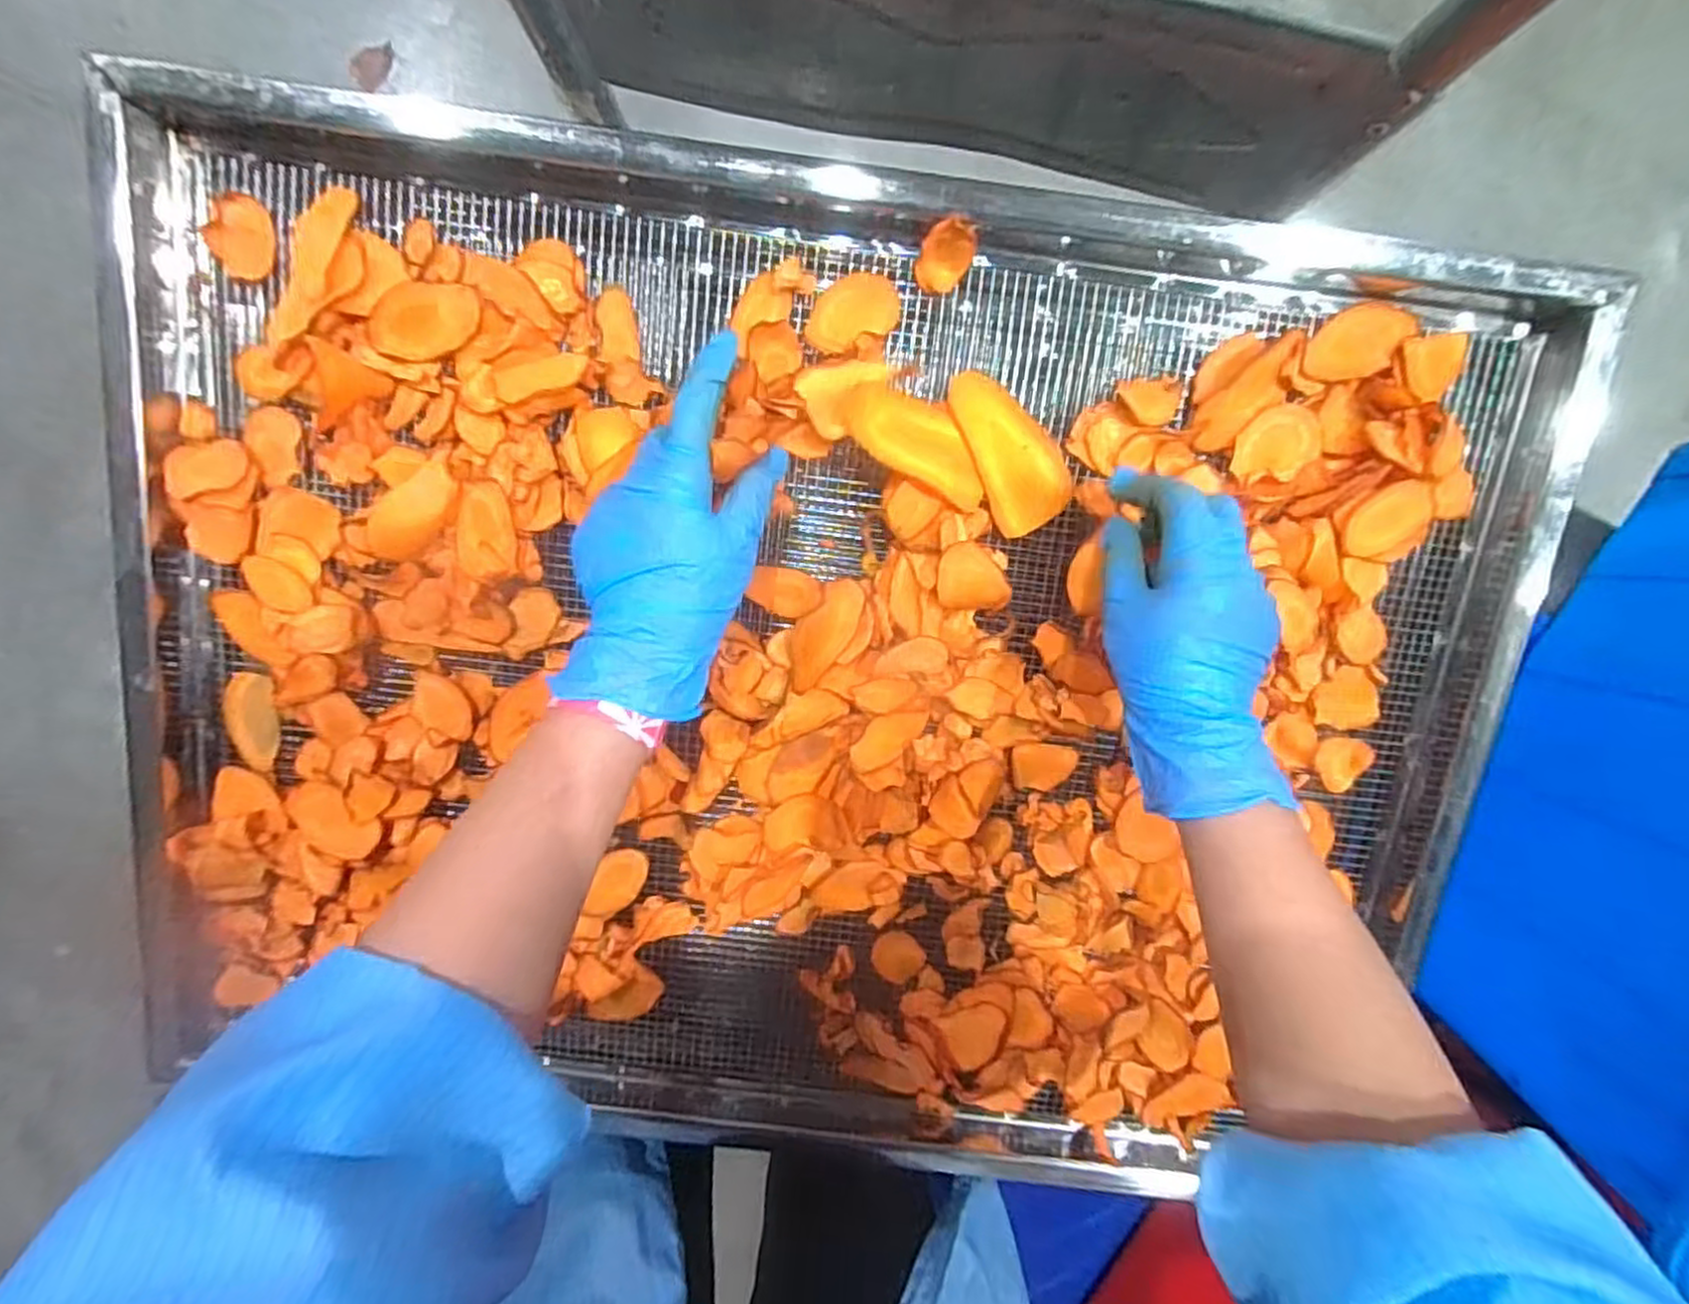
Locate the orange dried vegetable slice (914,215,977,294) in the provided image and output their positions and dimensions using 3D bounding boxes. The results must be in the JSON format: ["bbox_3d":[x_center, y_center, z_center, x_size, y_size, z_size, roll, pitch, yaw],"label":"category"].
[{"bbox_3d":[0.055,-0.210,0.382,0.028,0.037,0.009,-2,56,-24],"label":"orange dried vegetable slice"}]

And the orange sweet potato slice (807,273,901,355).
[{"bbox_3d":[0.004,-0.184,0.389,0.051,0.012,0.034,-32,100,5],"label":"orange sweet potato slice"}]

